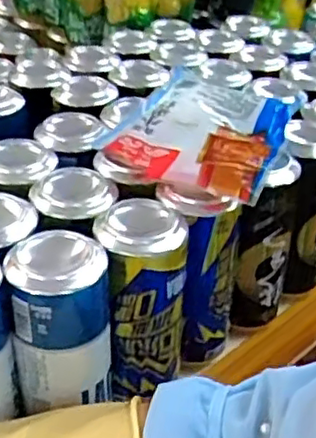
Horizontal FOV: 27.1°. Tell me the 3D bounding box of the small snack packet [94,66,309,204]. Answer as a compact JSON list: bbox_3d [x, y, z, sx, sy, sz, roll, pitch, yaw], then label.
[{"bbox_3d":[0.044,-0.079,0.537,0.130,0.018,0.198,17,36,19],"label":"small snack packet"}]

